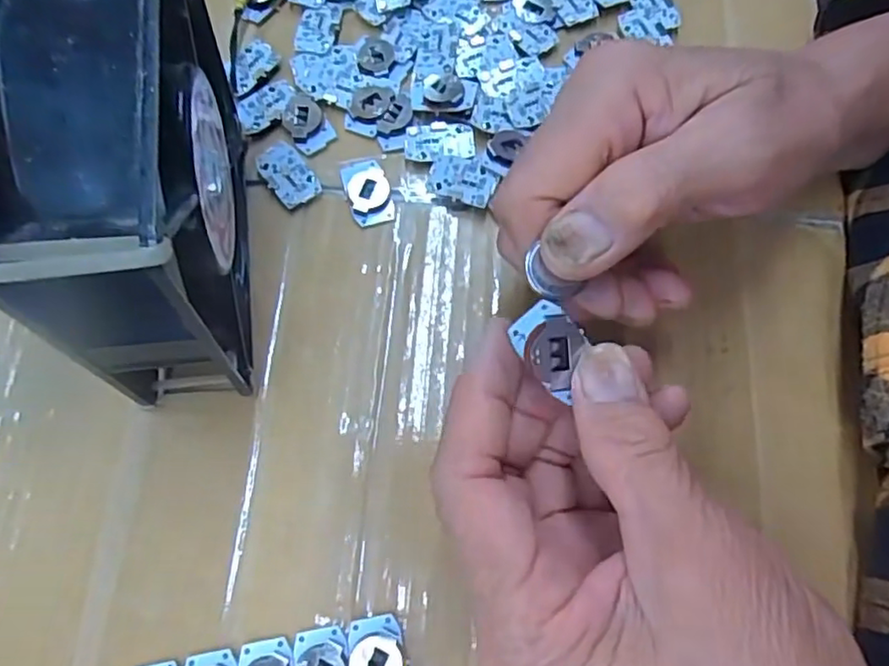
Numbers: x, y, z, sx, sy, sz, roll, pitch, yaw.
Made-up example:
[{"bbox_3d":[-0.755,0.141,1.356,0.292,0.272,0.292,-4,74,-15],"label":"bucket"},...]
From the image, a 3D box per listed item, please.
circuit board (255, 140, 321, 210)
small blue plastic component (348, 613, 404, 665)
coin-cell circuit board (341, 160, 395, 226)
[{"bbox_3d":[-0.067,-0.067,0.263,0.017,0.004,0.030,-37,76,-12],"label":"circuit board"},{"bbox_3d":[-0.022,0.108,0.202,0.017,0.008,0.029,-9,72,-4],"label":"small blue plastic component"},{"bbox_3d":[-0.032,-0.061,0.262,0.018,0.006,0.031,-16,72,-6],"label":"coin-cell circuit board"}]

